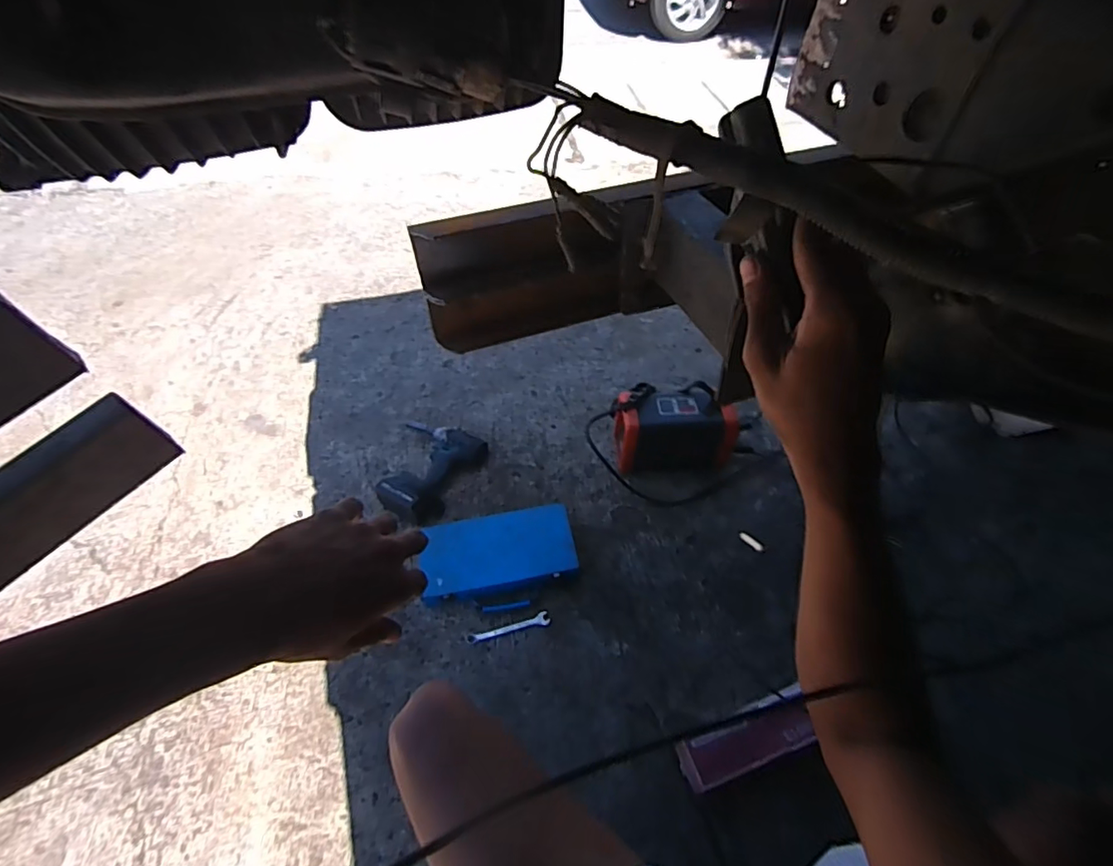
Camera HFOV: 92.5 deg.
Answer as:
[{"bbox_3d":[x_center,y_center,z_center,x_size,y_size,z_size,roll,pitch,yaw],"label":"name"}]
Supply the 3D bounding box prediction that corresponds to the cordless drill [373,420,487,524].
[{"bbox_3d":[-0.293,0.077,1.175,0.209,0.068,0.249,17,50,11],"label":"cordless drill"}]

